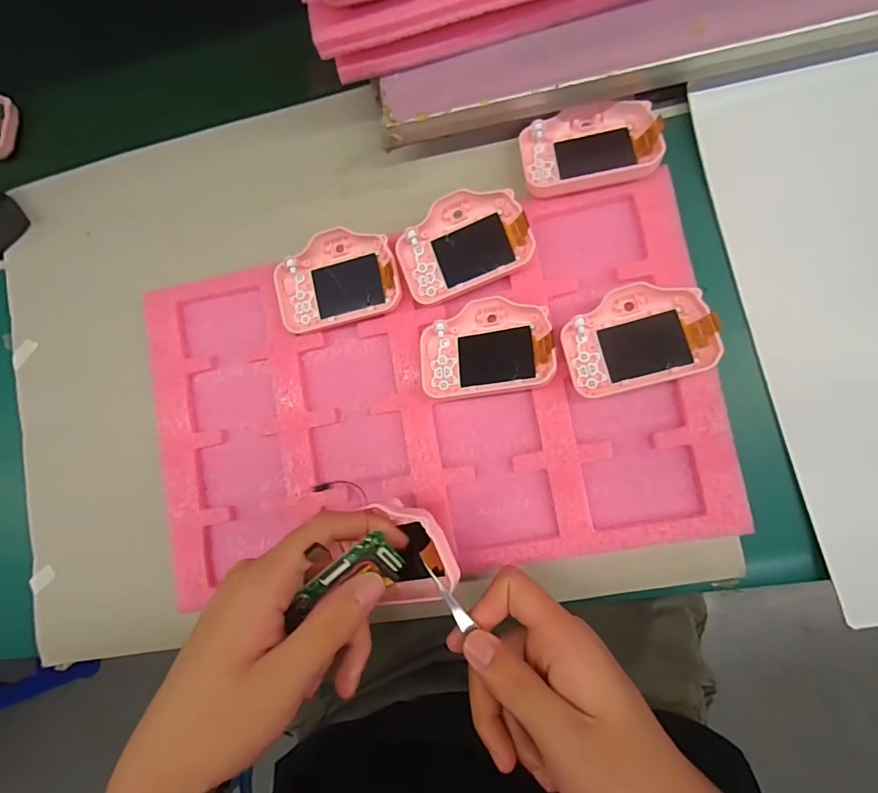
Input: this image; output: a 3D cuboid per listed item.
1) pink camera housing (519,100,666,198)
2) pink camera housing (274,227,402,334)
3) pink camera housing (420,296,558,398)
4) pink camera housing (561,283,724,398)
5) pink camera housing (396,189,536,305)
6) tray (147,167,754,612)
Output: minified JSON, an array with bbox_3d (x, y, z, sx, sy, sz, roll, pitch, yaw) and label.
[{"bbox_3d":[0.095,-0.162,0.297,0.082,0.016,0.056,-9,84,8],"label":"pink camera housing"},{"bbox_3d":[-0.069,-0.080,0.314,0.082,0.018,0.057,-13,84,7],"label":"pink camera housing"},{"bbox_3d":[0.029,-0.033,0.295,0.082,0.019,0.060,-6,85,8],"label":"pink camera housing"},{"bbox_3d":[0.119,-0.036,0.281,0.081,0.022,0.060,-15,84,7],"label":"pink camera housing"},{"bbox_3d":[0.015,-0.101,0.304,0.083,0.015,0.059,-22,83,6],"label":"pink camera housing"},{"bbox_3d":[-0.014,0.002,0.307,0.363,0.026,0.220,-10,84,8],"label":"tray"}]

